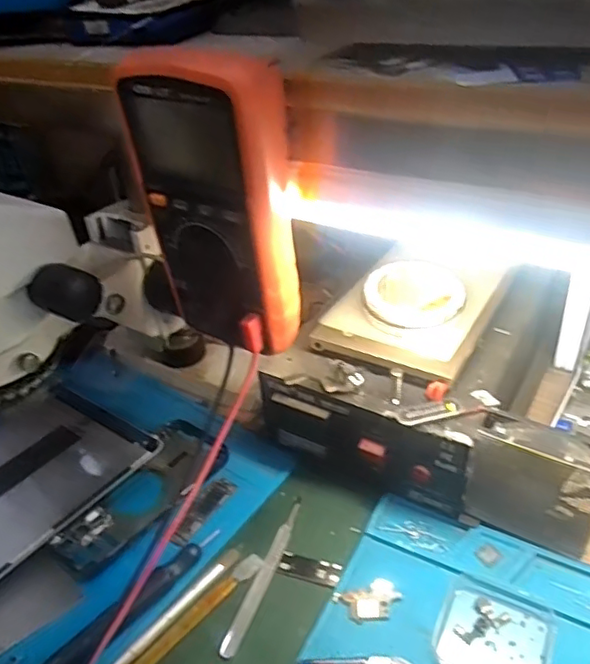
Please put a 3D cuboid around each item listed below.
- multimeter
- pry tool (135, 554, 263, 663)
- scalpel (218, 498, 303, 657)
[{"bbox_3d":[-0.044,-0.069,0.339,0.088,0.179,0.047,16,41,28],"label":"multimeter"},{"bbox_3d":[-0.068,0.187,0.382,0.011,0.004,0.120,27,47,38],"label":"pry tool"},{"bbox_3d":[-0.019,0.165,0.408,0.012,0.004,0.123,10,39,21],"label":"scalpel"}]

